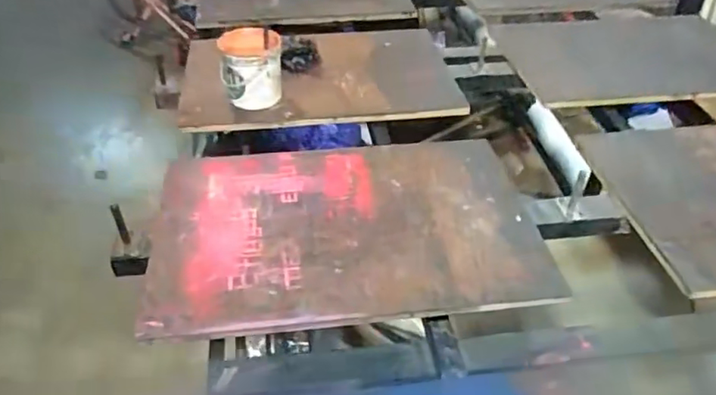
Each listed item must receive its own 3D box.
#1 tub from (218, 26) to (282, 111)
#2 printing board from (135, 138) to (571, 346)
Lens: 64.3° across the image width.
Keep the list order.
[{"bbox_3d":[-0.219,-0.259,1.163,0.118,0.151,0.133,-6,40,-8],"label":"tub"},{"bbox_3d":[-0.025,0.038,0.911,0.578,0.022,0.393,-5,40,-7],"label":"printing board"}]

